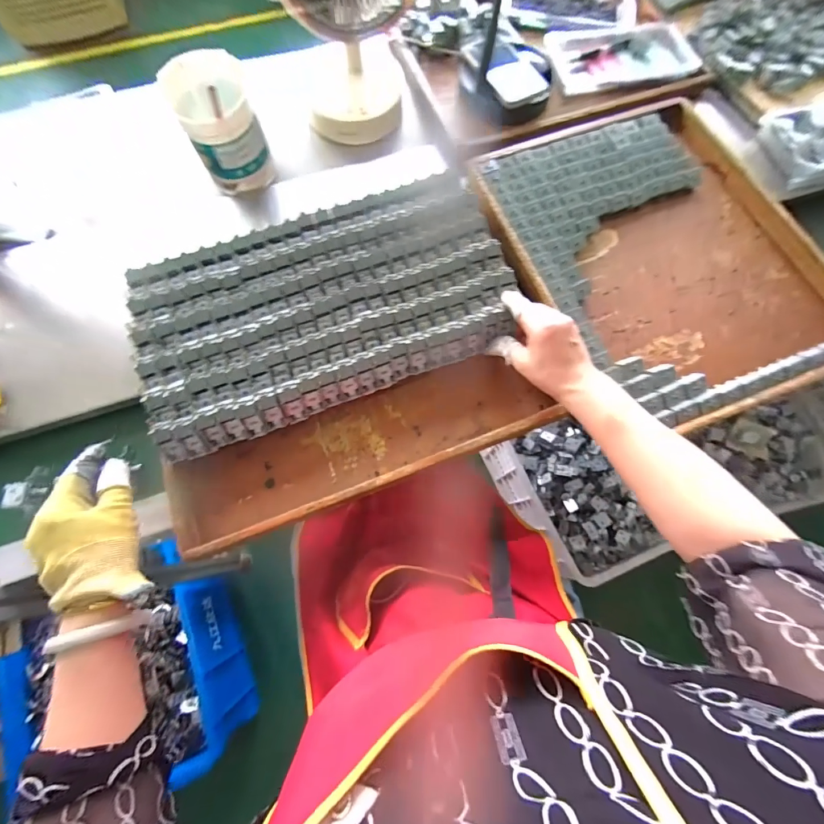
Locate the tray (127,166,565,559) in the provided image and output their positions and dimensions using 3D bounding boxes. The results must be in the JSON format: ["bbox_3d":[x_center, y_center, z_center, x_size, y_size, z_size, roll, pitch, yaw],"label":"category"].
[{"bbox_3d":[-0.091,-0.091,0.496,0.482,0.063,0.379,-20,74,-6],"label":"tray"}]

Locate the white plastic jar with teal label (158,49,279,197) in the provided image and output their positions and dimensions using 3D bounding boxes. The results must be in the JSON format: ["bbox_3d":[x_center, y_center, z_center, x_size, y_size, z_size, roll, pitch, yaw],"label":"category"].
[{"bbox_3d":[-0.287,-0.429,0.585,0.107,0.136,0.103,-30,75,-9],"label":"white plastic jar with teal label"}]

